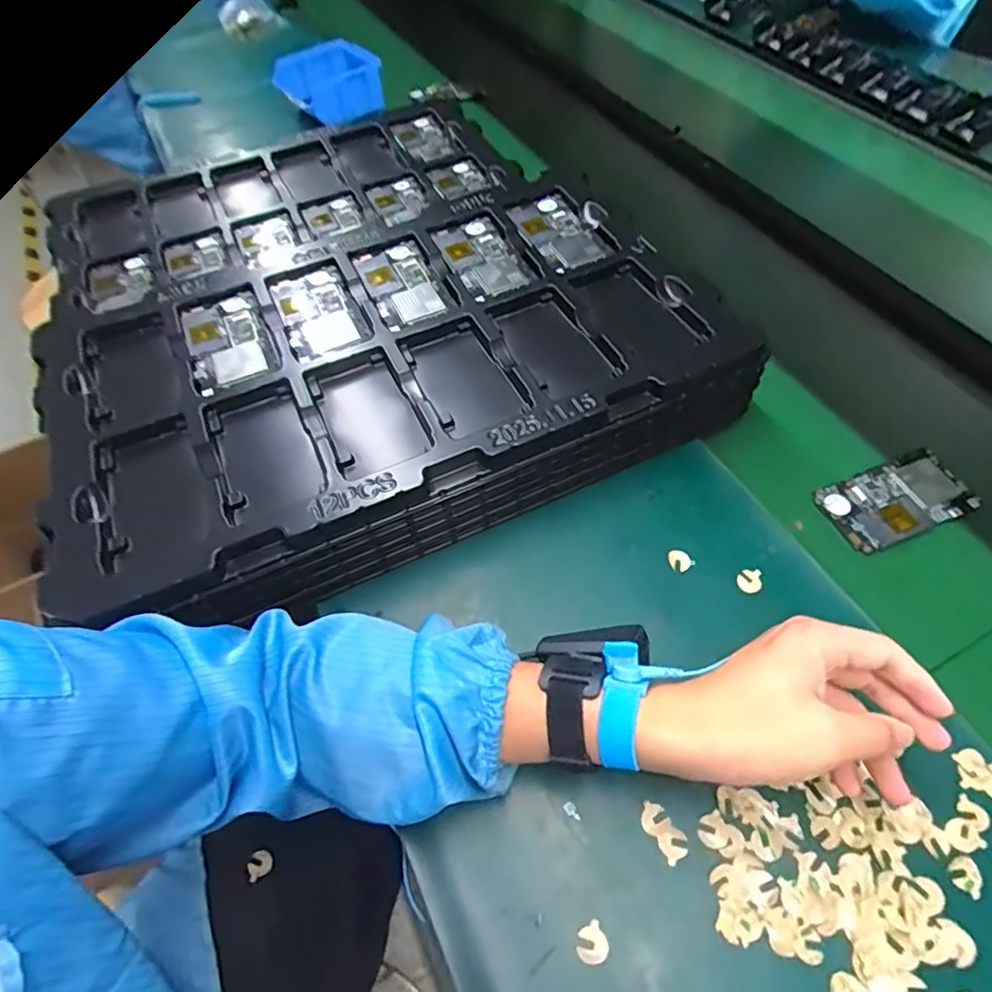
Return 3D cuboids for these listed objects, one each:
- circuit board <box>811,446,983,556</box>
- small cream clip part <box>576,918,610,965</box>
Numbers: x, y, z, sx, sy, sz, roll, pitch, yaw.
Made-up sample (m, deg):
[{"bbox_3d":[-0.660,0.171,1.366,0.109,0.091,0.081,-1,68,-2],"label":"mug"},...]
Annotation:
[{"bbox_3d":[0.335,0.003,0.491,0.122,0.011,0.067,-18,57,-10],"label":"circuit board"},{"bbox_3d":[0.054,0.252,0.330,0.018,0.004,0.018,-1,55,2],"label":"small cream clip part"}]

